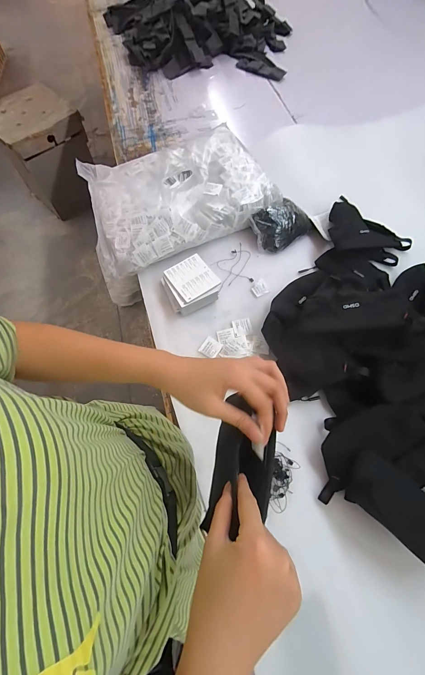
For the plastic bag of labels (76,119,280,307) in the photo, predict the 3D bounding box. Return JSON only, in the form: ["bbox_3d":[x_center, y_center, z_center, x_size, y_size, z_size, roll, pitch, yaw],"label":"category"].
[{"bbox_3d":[-0.088,-0.364,0.761,0.429,0.105,0.335,-18,66,-7],"label":"plastic bag of labels"}]

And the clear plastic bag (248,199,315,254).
[{"bbox_3d":[0.176,-0.282,0.731,0.144,0.037,0.105,-30,108,-10],"label":"clear plastic bag"}]

